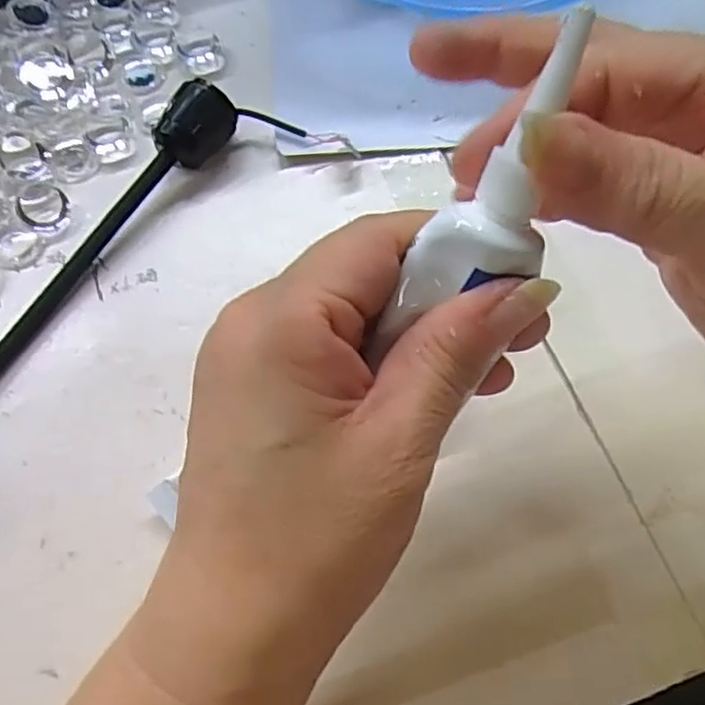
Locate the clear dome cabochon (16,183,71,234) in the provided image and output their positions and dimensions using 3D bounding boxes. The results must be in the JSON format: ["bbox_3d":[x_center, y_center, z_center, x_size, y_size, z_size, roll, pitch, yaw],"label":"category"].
[{"bbox_3d":[-0.131,-0.063,0.289,0.018,0.007,0.022,-7,69,-2],"label":"clear dome cabochon"}]

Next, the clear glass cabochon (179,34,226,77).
[{"bbox_3d":[-0.072,-0.142,0.323,0.020,0.006,0.017,-13,69,-5],"label":"clear glass cabochon"}]

